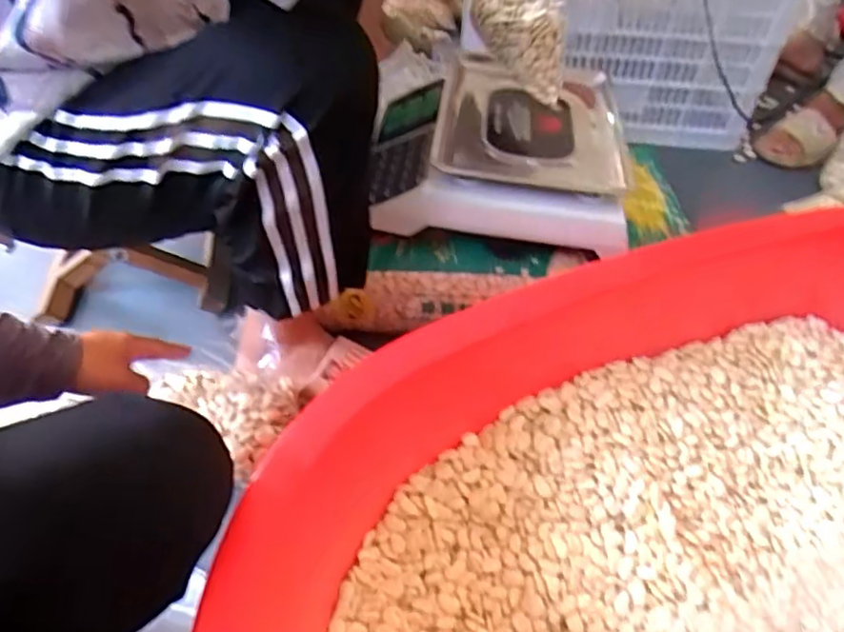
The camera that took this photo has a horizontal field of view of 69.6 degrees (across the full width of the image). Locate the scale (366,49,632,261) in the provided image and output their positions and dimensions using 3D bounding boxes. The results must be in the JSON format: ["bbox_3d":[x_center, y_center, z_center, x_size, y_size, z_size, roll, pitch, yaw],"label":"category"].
[{"bbox_3d":[0.094,-0.247,0.832,0.307,0.107,0.347,1,47,-1],"label":"scale"}]

